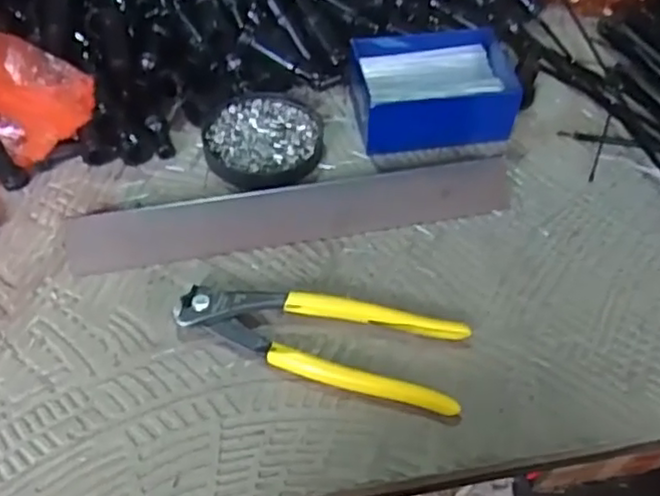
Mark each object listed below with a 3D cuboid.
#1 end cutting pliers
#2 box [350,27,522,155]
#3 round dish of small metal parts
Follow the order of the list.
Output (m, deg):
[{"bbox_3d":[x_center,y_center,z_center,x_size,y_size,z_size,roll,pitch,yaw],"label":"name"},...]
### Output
[{"bbox_3d":[-0.005,0.048,0.377,0.160,0.015,0.052,13,54,9],"label":"end cutting pliers"},{"bbox_3d":[0.075,-0.117,0.484,0.117,0.042,0.081,-7,53,-6],"label":"box"},{"bbox_3d":[-0.048,-0.079,0.480,0.083,0.011,0.090,0,53,0],"label":"round dish of small metal parts"}]

